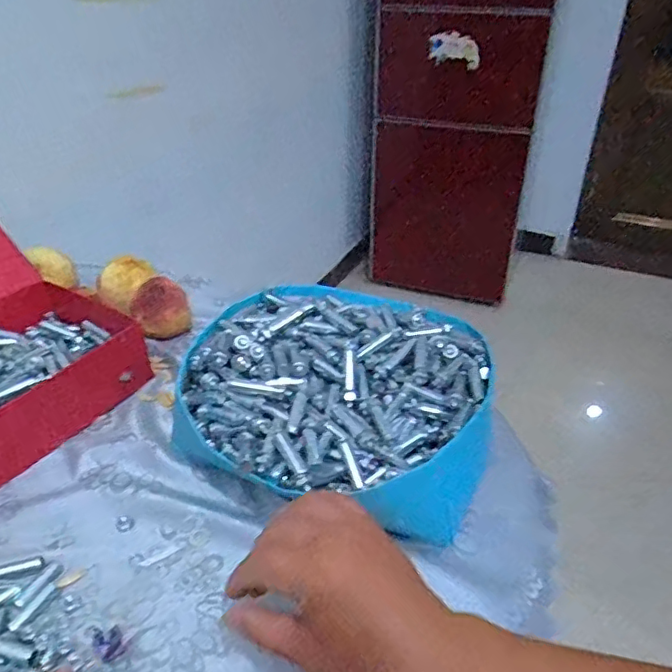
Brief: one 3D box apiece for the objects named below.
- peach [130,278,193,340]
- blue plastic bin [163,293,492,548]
[{"bbox_3d":[-0.212,-0.035,0.700,0.063,0.057,0.057,-8,36,-14],"label":"peach"},{"bbox_3d":[0.000,0.058,0.556,0.269,0.103,0.269,3,44,-3],"label":"blue plastic bin"}]

